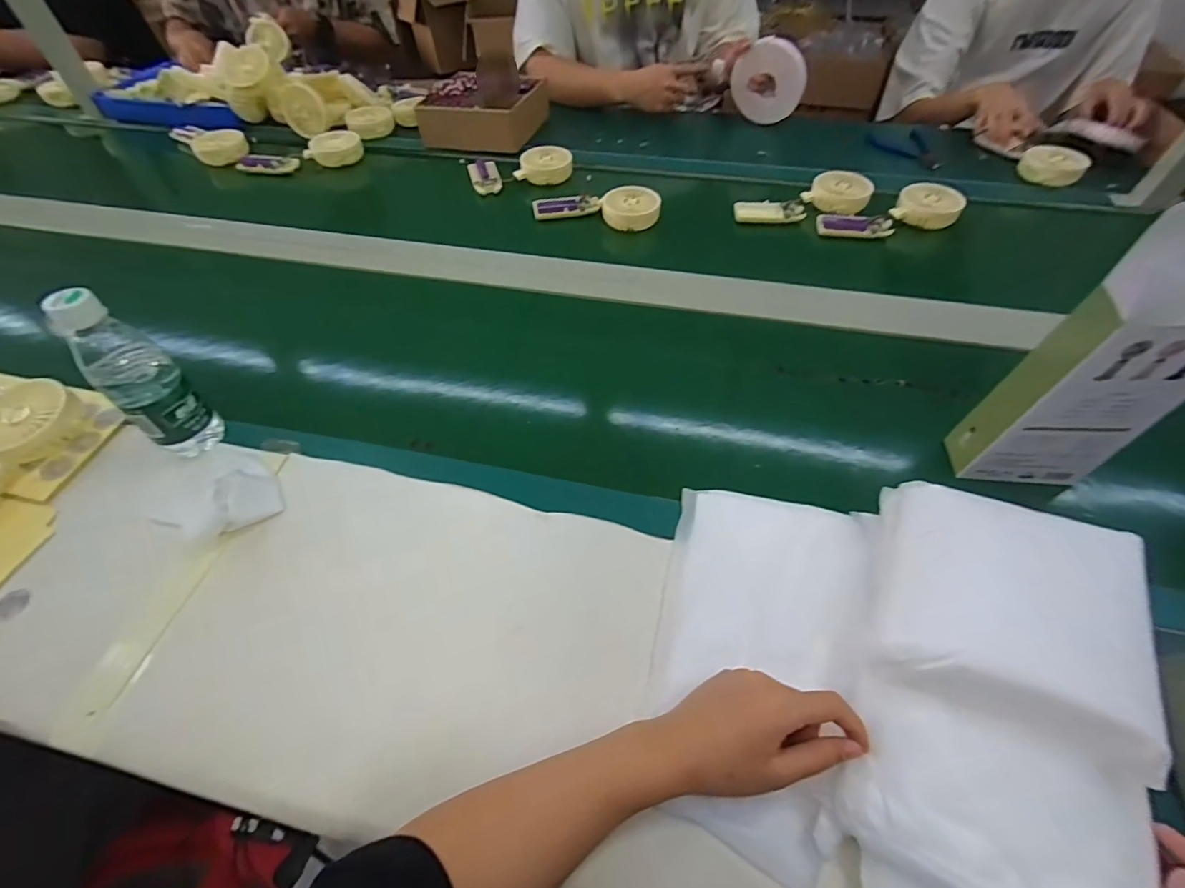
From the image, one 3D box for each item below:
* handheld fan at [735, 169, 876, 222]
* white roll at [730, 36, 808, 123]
[{"bbox_3d":[0.344,-0.394,0.806,0.215,0.041,0.068,-11,56,-10],"label":"handheld fan"},{"bbox_3d":[0.335,-0.692,0.960,0.142,0.124,0.028,33,60,20],"label":"white roll"}]

